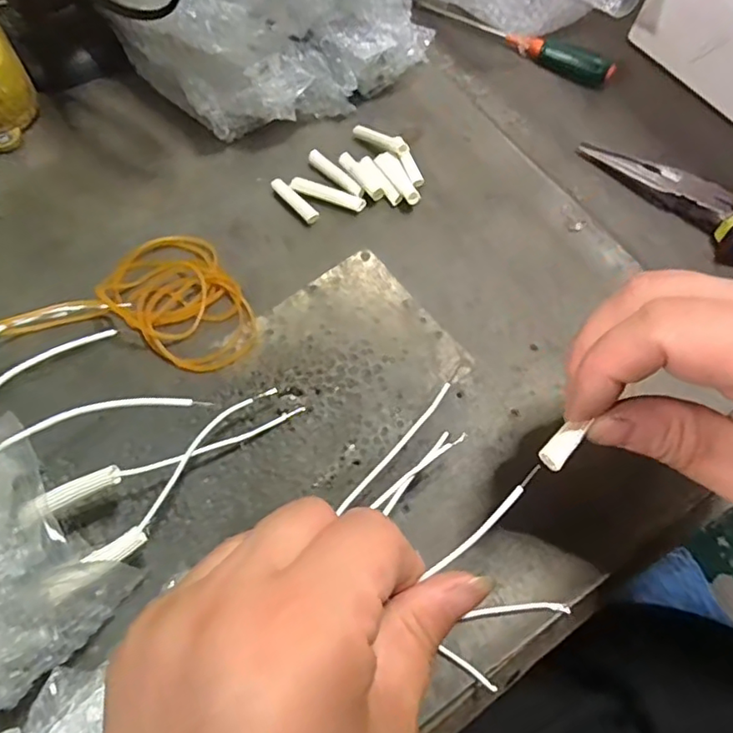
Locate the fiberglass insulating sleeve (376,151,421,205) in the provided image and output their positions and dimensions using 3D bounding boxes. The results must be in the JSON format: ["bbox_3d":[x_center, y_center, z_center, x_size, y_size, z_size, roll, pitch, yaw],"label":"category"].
[{"bbox_3d":[0.018,-0.107,0.323,0.011,0.011,0.041,-25,67,-15],"label":"fiberglass insulating sleeve"}]

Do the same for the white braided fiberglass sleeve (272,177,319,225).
[{"bbox_3d":[-0.041,-0.093,0.316,0.009,0.005,0.035,-37,70,-20],"label":"white braided fiberglass sleeve"}]

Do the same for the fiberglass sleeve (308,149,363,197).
[{"bbox_3d":[-0.018,-0.111,0.323,0.009,0.005,0.044,-38,71,-20],"label":"fiberglass sleeve"}]

